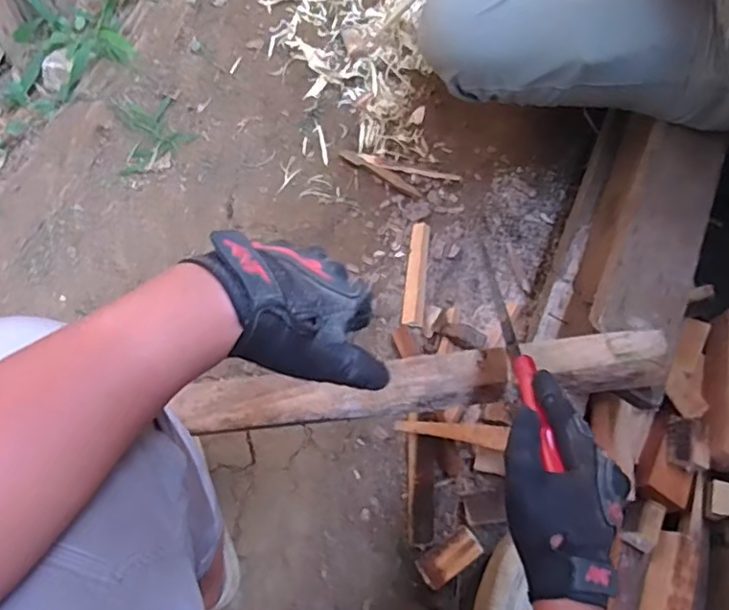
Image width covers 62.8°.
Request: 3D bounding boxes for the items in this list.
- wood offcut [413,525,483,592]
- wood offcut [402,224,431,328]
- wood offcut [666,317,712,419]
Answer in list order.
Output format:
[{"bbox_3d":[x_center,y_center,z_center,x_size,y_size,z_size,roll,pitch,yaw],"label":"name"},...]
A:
[{"bbox_3d":[0.112,0.336,0.795,0.084,0.028,0.040,-32,73,-12],"label":"wood offcut"},{"bbox_3d":[0.084,-0.052,0.957,0.032,0.014,0.182,7,69,2],"label":"wood offcut"},{"bbox_3d":[0.462,0.086,0.849,0.048,0.019,0.170,23,57,8],"label":"wood offcut"}]

